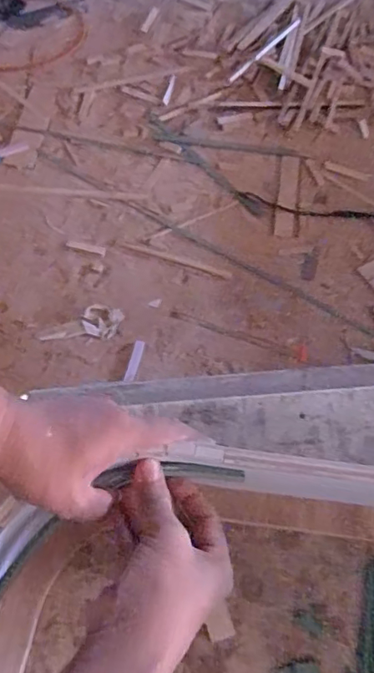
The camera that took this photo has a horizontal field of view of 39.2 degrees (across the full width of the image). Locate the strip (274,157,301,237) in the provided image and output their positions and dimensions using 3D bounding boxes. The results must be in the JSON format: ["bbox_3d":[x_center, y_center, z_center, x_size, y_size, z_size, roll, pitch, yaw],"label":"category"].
[{"bbox_3d":[0.315,-0.443,1.660,0.061,0.013,0.280,7,76,7],"label":"strip"}]

